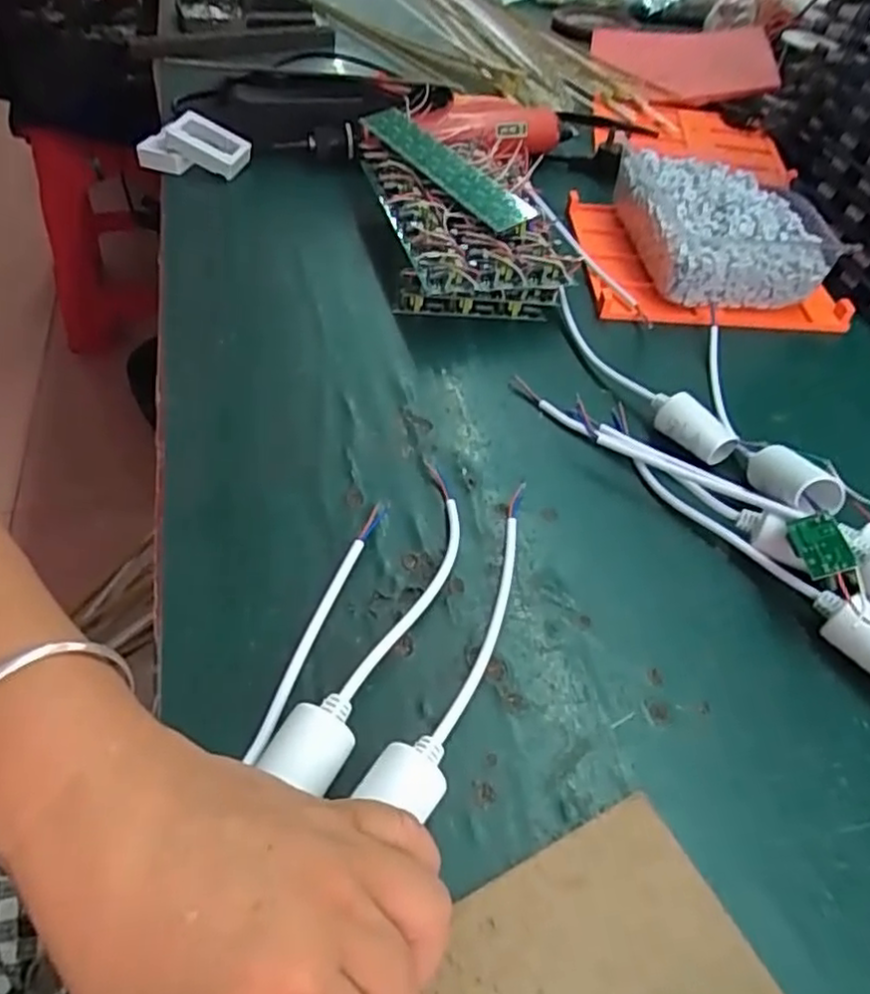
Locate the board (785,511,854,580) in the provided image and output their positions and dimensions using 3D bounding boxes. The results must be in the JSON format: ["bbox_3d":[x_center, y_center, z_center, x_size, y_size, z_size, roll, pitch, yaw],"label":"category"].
[{"bbox_3d":[0.183,0.023,0.327,0.022,0.004,0.035,-27,39,25],"label":"board"}]

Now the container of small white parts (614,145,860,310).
[{"bbox_3d":[0.228,-0.210,0.544,0.139,0.060,0.157,-1,49,-7],"label":"container of small white parts"}]

